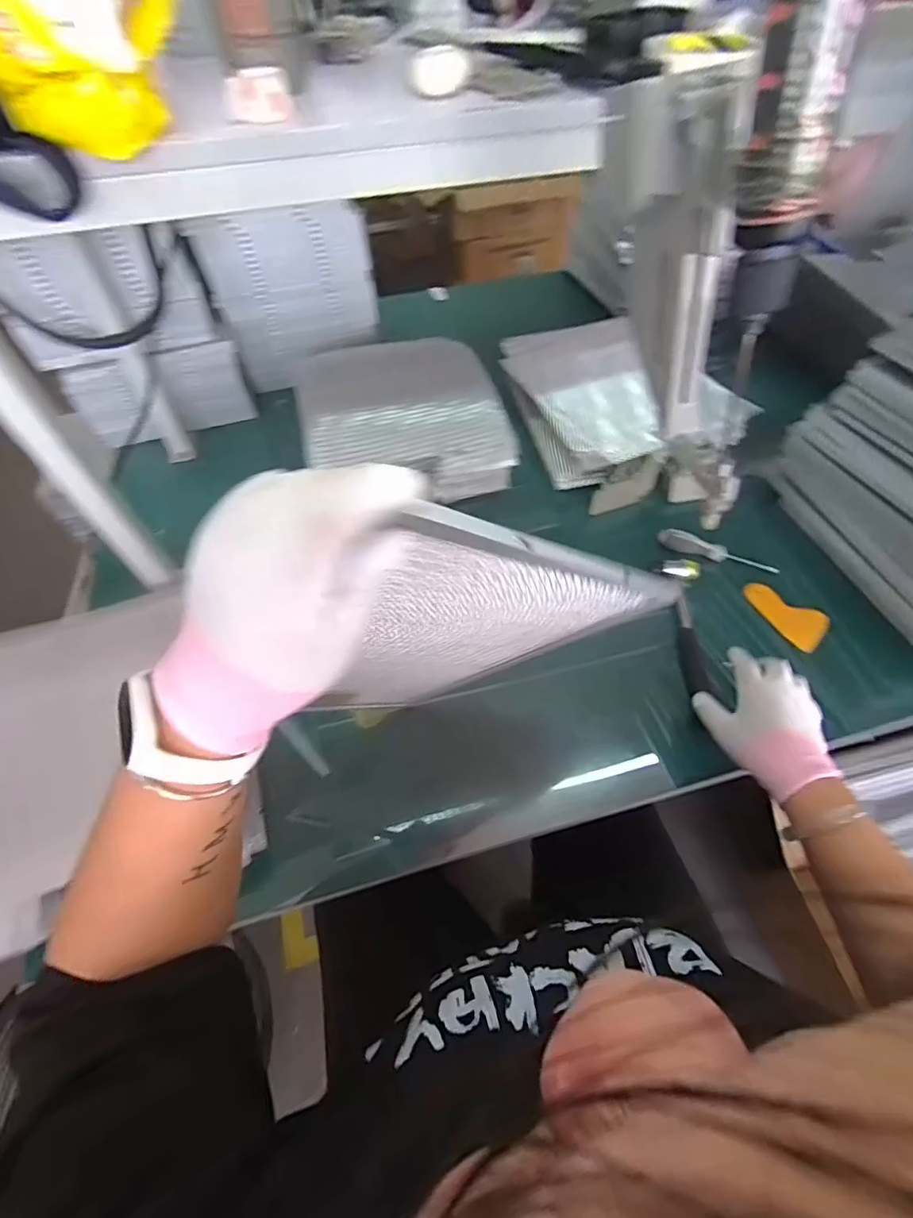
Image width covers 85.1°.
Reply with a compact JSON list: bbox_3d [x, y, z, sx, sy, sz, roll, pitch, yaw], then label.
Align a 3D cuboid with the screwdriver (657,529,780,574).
[{"bbox_3d":[0.372,-0.082,0.713,0.162,0.029,0.024,14,57,11],"label":"screwdriver"}]

